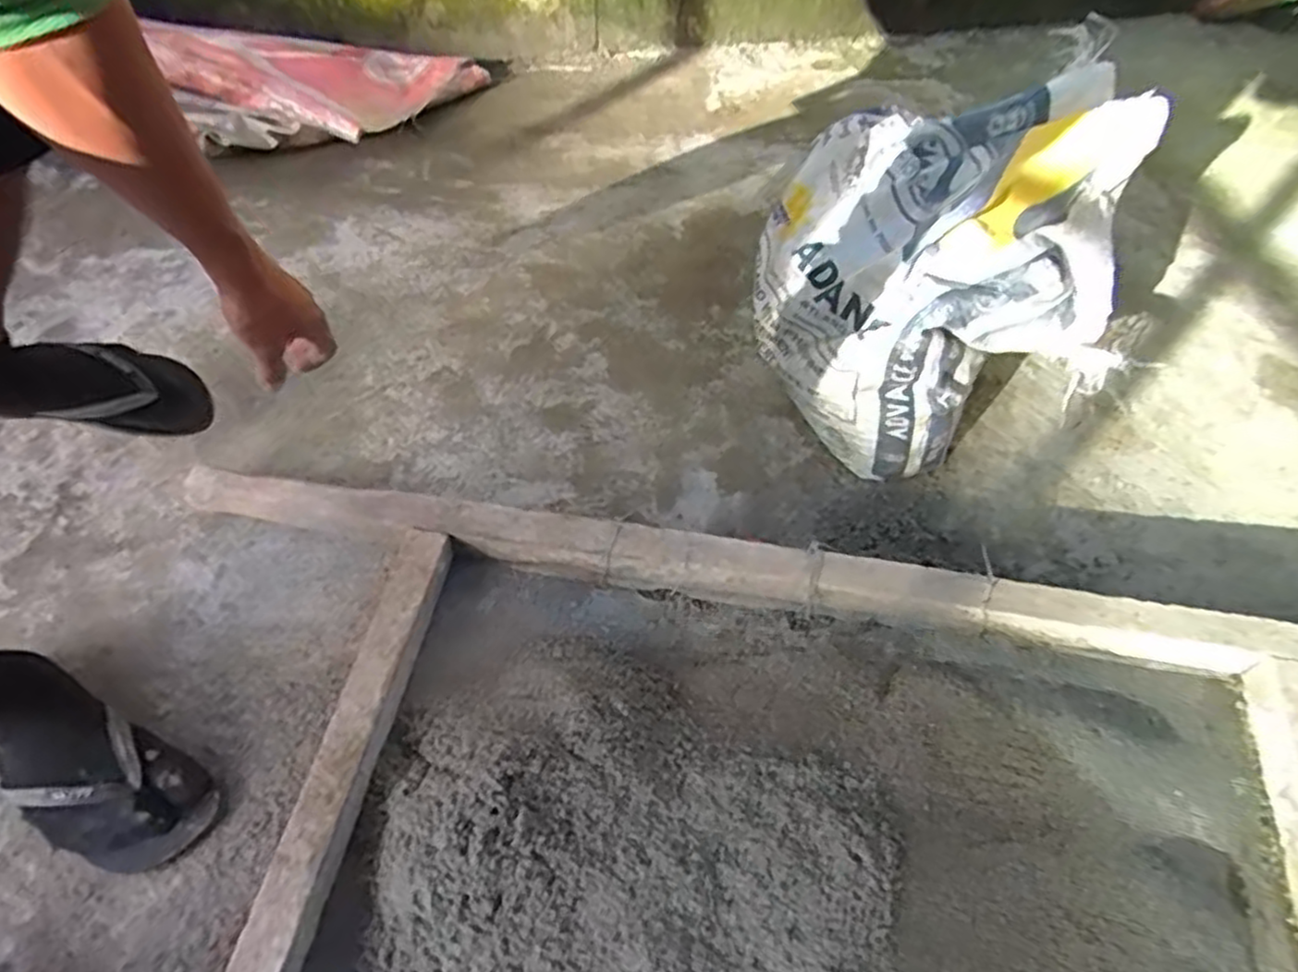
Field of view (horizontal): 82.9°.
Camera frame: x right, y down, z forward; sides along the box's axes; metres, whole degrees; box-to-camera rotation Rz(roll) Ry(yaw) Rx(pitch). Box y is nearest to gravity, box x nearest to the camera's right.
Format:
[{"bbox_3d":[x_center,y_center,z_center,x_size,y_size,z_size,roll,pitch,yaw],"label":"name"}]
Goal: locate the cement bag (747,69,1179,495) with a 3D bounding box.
[{"bbox_3d":[0.312,-0.244,0.833,0.345,0.376,0.296,-26,62,-18],"label":"cement bag"}]

